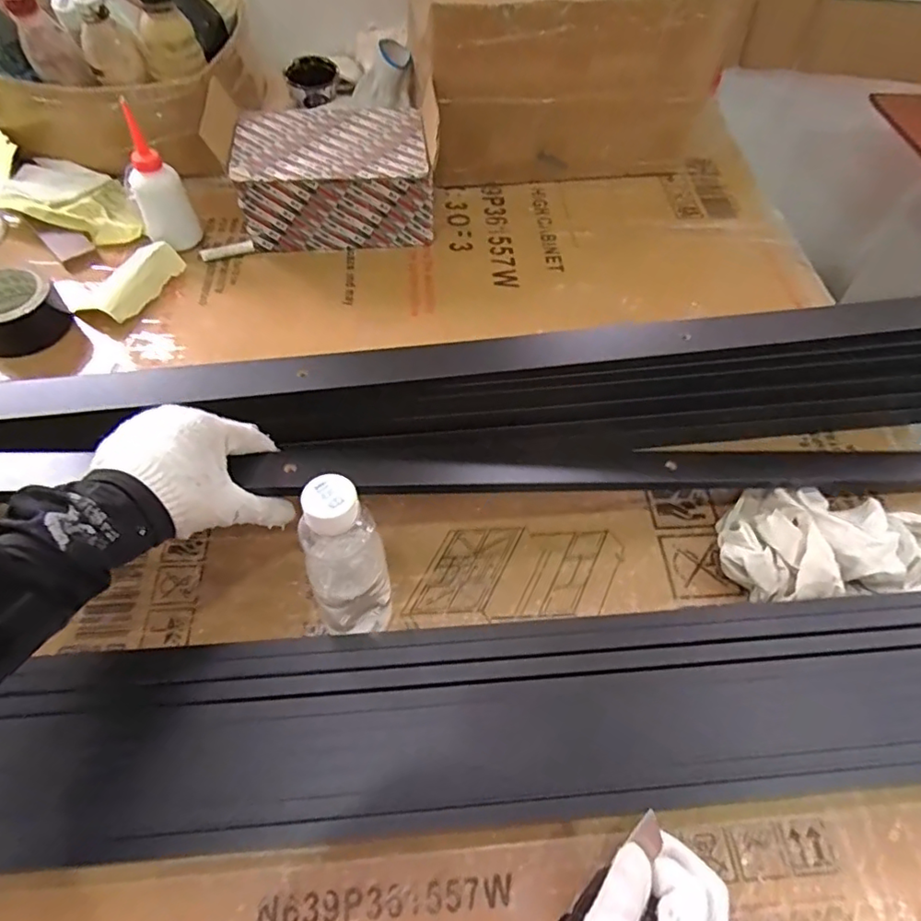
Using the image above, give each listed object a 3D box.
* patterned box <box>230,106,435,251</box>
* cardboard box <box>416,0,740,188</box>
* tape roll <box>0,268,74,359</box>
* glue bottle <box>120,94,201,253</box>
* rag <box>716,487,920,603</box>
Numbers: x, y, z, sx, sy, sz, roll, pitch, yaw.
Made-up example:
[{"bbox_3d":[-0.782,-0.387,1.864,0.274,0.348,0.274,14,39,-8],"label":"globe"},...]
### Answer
[{"bbox_3d":[-0.154,-0.346,0.725,0.221,0.119,0.141,-6,57,-7],"label":"patterned box"},{"bbox_3d":[0.131,-0.532,0.771,0.378,0.236,0.207,-7,57,-8],"label":"cardboard box"},{"bbox_3d":[-0.488,-0.160,0.630,0.089,0.066,0.089,2,56,-2],"label":"tape roll"},{"bbox_3d":[-0.354,-0.324,0.664,0.058,0.165,0.045,-25,61,-18],"label":"glue bottle"},{"bbox_3d":[0.361,0.071,0.509,0.265,0.060,0.115,4,56,-1],"label":"rag"}]

